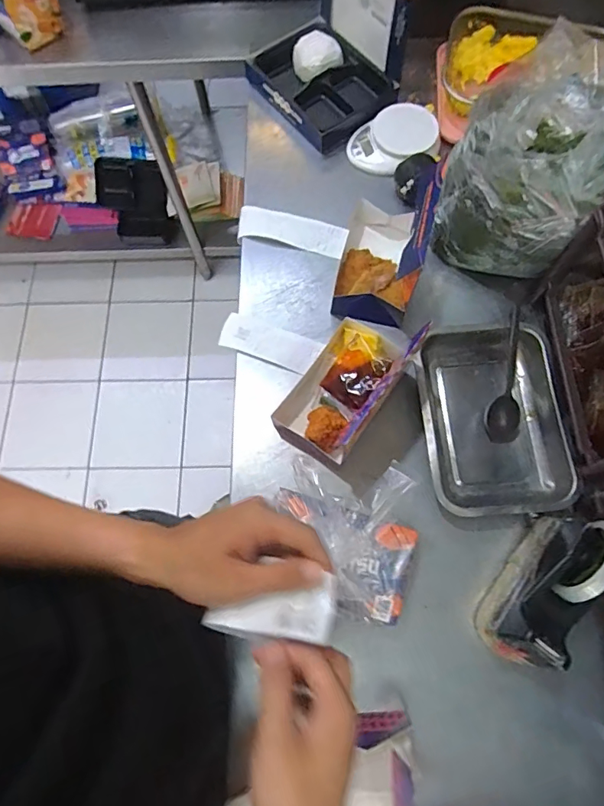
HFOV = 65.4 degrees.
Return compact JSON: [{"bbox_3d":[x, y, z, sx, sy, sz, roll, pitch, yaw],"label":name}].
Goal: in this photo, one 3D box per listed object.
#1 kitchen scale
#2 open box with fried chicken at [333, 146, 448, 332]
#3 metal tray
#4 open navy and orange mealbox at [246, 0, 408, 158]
[{"bbox_3d":[0.152,-0.438,0.787,0.145,0.042,0.115,-23,74,-6],"label":"kitchen scale"},{"bbox_3d":[0.113,-0.223,0.656,0.107,0.153,0.185,14,74,6],"label":"open box with fried chicken"},{"bbox_3d":[0.259,0.024,0.648,0.188,0.048,0.258,-8,73,-1],"label":"metal tray"},{"bbox_3d":[0.041,-0.594,0.751,0.194,0.211,0.238,-41,76,-10],"label":"open navy and orange mealbox"}]

